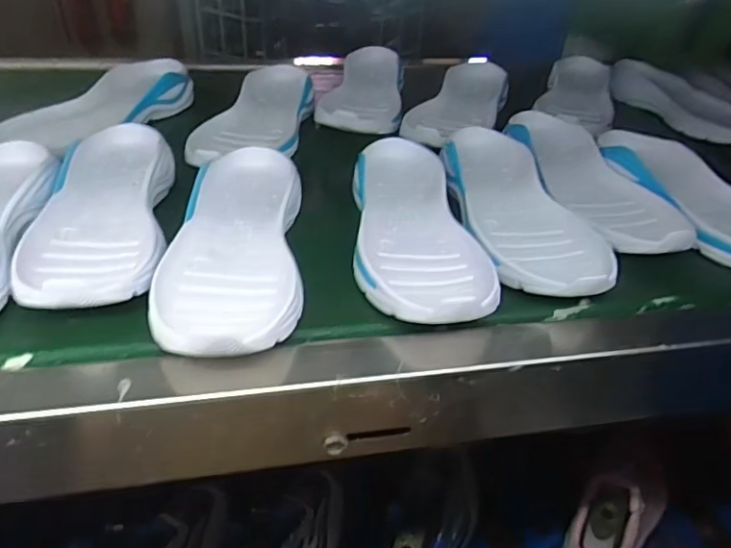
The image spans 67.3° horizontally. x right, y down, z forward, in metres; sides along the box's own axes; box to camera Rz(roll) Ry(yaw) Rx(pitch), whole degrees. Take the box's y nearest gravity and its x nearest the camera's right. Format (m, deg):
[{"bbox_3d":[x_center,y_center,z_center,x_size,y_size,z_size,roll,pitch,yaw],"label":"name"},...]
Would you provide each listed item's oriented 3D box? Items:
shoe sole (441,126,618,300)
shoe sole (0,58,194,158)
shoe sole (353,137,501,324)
[{"bbox_3d":[0.134,-0.064,0.496,0.100,0.033,0.261,-2,38,-9],"label":"shoe sole"},{"bbox_3d":[-0.300,-0.189,0.629,0.093,0.045,0.232,26,42,25],"label":"shoe sole"},{"bbox_3d":[0.036,-0.048,0.463,0.105,0.034,0.264,-1,38,-7],"label":"shoe sole"}]

